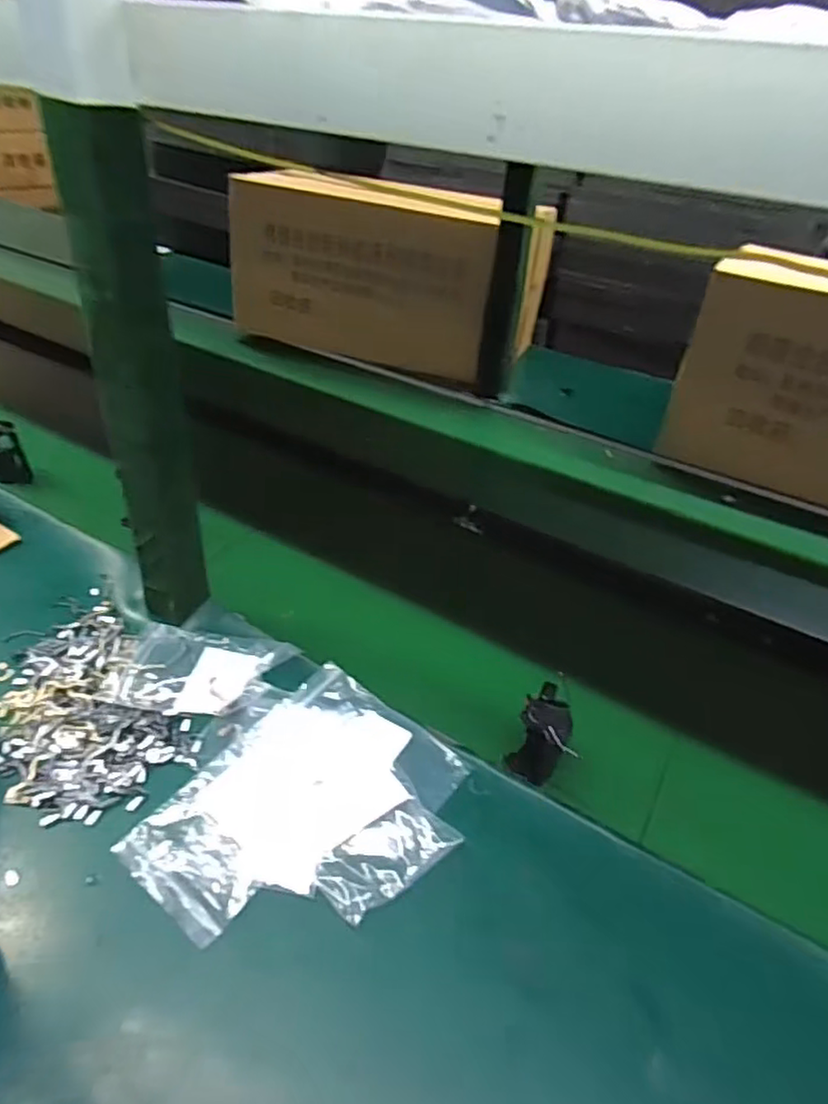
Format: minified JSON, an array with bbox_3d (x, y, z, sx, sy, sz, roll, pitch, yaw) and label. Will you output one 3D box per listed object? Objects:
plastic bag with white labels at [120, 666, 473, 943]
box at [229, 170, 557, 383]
[{"bbox_3d":[-0.071,0.183,0.478,0.186,0.019,0.212,23,40,22],"label":"plastic bag with white labels"},{"bbox_3d":[-0.039,-0.537,1.216,0.490,0.285,0.314,19,39,18],"label":"box"}]

